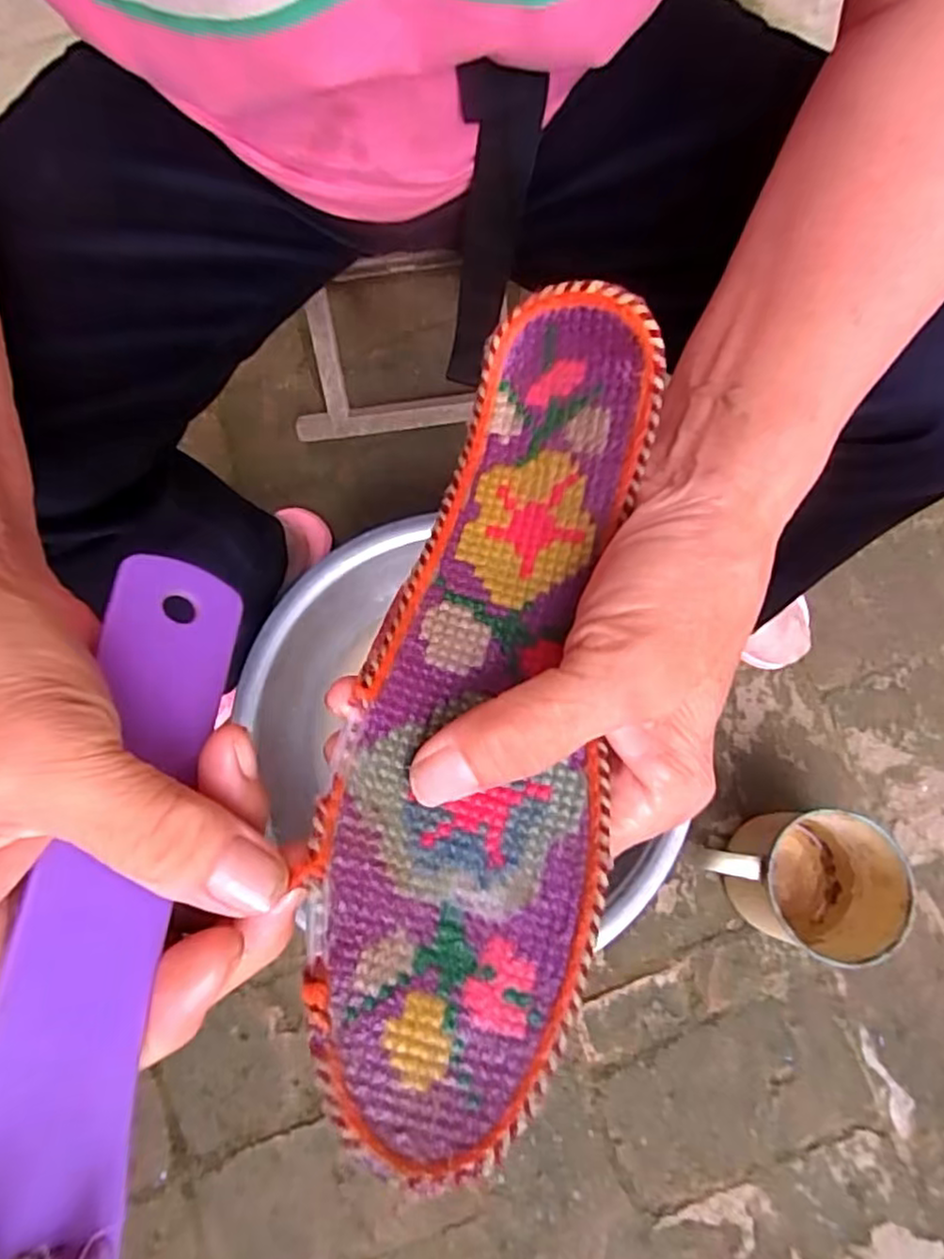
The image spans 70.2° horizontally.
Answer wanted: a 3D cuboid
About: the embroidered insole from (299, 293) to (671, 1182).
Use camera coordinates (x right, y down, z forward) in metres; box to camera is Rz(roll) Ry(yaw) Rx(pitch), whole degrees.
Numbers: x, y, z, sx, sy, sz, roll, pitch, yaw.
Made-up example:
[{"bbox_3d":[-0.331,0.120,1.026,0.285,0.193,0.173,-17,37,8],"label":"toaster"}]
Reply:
[{"bbox_3d":[0.009,0.015,0.181,0.072,0.027,0.222,15,76,0],"label":"embroidered insole"}]

